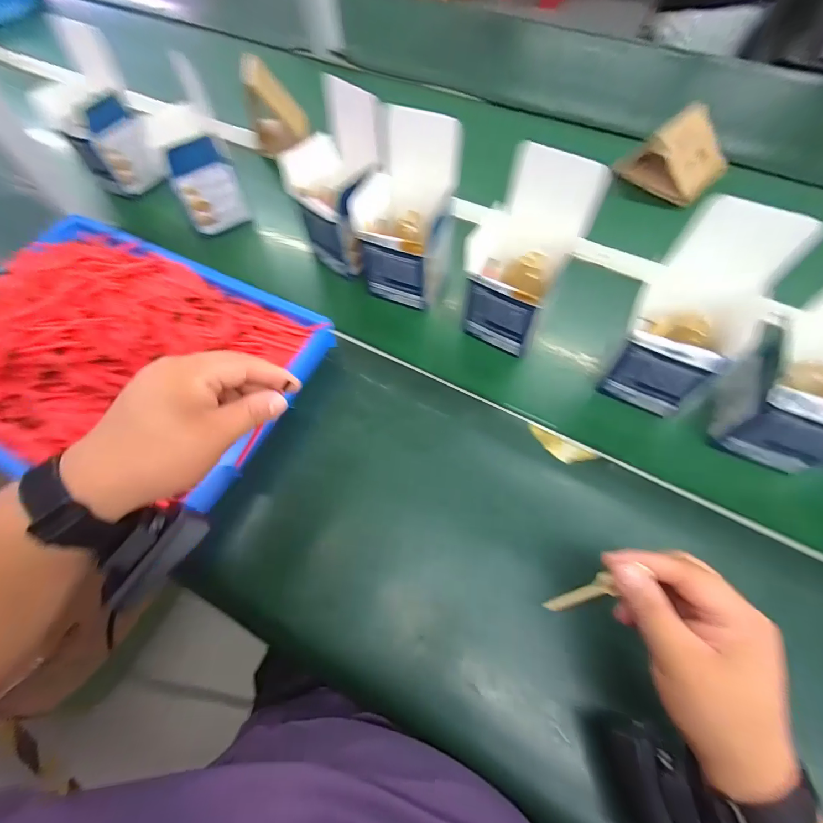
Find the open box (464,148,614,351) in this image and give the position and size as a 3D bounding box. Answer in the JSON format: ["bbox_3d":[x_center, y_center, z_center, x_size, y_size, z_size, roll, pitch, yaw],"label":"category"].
[{"bbox_3d":[0.113,-0.155,0.415,0.097,0.168,0.096,32,69,16],"label":"open box"}]

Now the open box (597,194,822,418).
[{"bbox_3d":[0.258,-0.082,0.372,0.095,0.168,0.097,27,68,14],"label":"open box"}]

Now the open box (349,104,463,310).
[{"bbox_3d":[-0.006,-0.219,0.451,0.103,0.171,0.101,14,65,9],"label":"open box"}]

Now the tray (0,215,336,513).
[{"bbox_3d":[-0.336,-0.065,0.446,0.415,0.075,0.284,24,67,13],"label":"tray"}]

